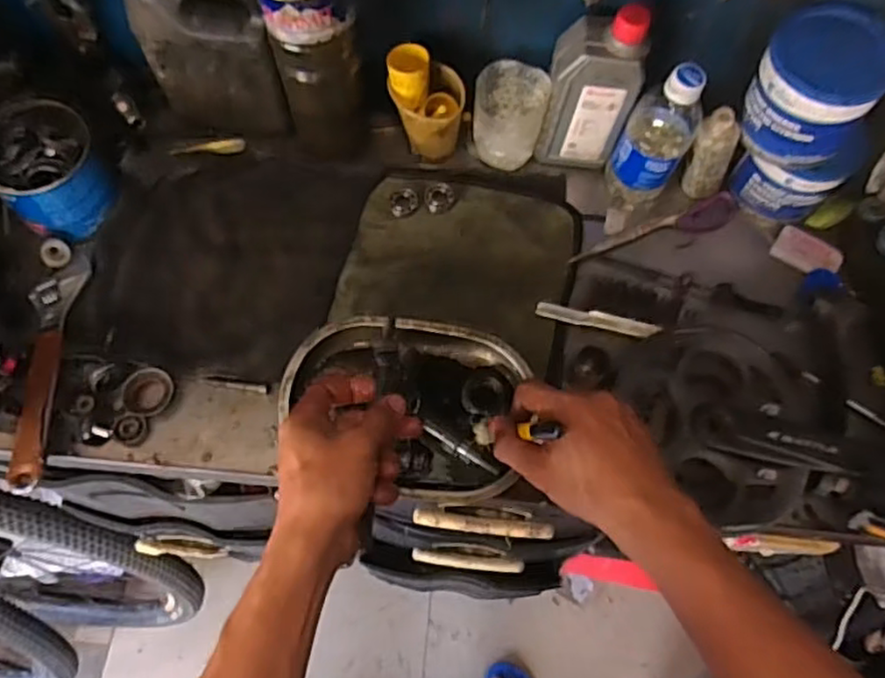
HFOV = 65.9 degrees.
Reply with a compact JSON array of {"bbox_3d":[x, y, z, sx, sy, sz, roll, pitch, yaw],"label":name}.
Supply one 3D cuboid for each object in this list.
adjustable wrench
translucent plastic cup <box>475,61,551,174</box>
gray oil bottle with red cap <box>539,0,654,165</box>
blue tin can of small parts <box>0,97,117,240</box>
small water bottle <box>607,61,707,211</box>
[{"bbox_3d":[-0.360,0.022,0.612,0.041,0.023,0.223,-2,66,-4],"label":"adjustable wrench"},{"bbox_3d":[0.066,-0.224,0.700,0.072,0.090,0.067,9,66,1],"label":"translucent plastic cup"},{"bbox_3d":[0.144,-0.240,0.668,0.082,0.172,0.049,12,66,3],"label":"gray oil bottle with red cap"},{"bbox_3d":[-0.375,-0.159,0.654,0.095,0.099,0.091,1,66,-3],"label":"blue tin can of small parts"},{"bbox_3d":[0.208,-0.196,0.666,0.064,0.168,0.060,25,67,8],"label":"small water bottle"}]

